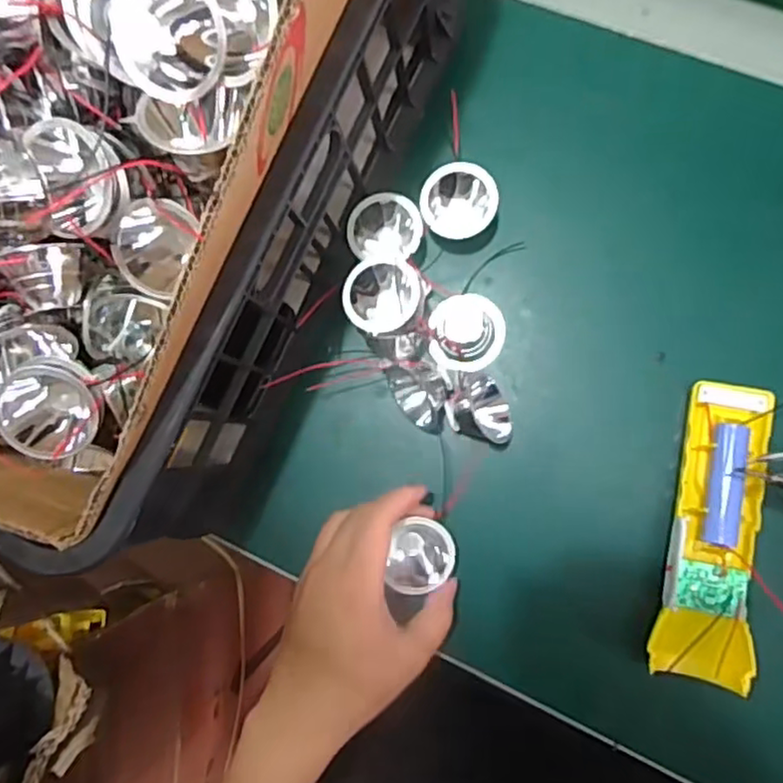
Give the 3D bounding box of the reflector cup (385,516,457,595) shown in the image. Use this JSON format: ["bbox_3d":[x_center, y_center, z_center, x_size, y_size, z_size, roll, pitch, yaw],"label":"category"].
[{"bbox_3d":[0.019,0.095,0.381,0.036,0.029,0.041,7,85,8],"label":"reflector cup"}]

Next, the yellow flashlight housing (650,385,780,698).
[{"bbox_3d":[0.180,0.076,0.362,0.047,0.023,0.160,10,86,8],"label":"yellow flashlight housing"}]

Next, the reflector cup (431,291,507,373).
[{"bbox_3d":[0.047,-0.037,0.400,0.044,0.024,0.049,1,85,8],"label":"reflector cup"}]

